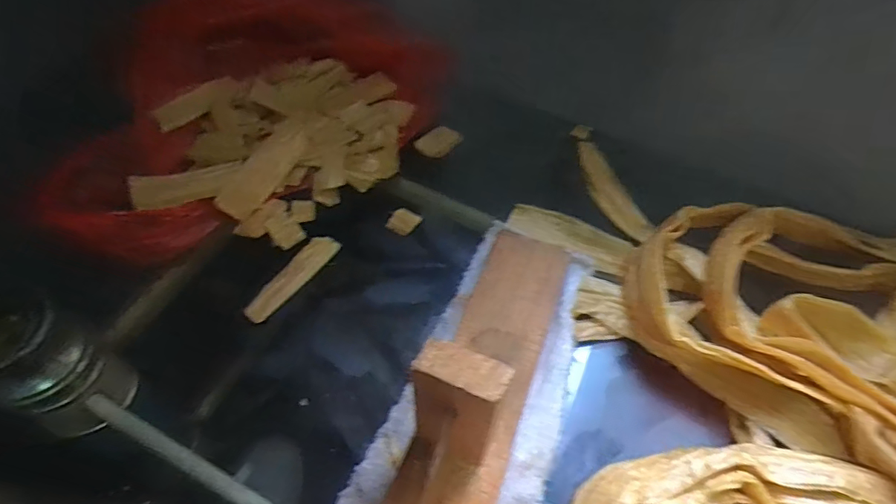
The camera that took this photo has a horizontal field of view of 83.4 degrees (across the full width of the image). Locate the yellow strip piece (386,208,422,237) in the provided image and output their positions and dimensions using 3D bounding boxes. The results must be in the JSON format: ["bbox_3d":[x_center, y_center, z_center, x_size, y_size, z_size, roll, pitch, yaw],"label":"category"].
[{"bbox_3d":[-0.037,-0.026,0.423,0.021,0.005,0.024,25,57,13],"label":"yellow strip piece"}]

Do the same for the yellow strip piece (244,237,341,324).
[{"bbox_3d":[-0.118,0.017,0.381,0.021,0.008,0.088,28,58,15],"label":"yellow strip piece"}]

